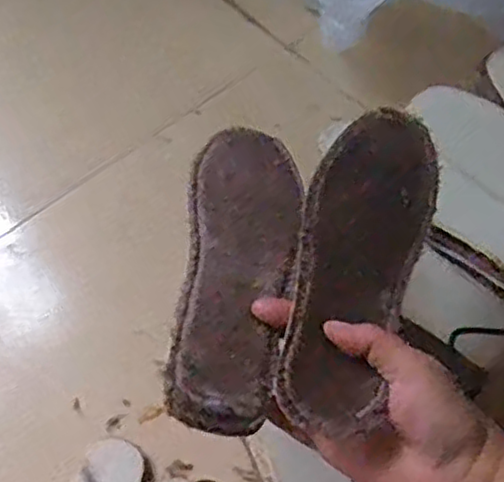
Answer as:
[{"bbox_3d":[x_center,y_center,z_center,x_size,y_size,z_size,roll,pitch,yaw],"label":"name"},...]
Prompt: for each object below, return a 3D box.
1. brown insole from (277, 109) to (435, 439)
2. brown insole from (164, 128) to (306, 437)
[{"bbox_3d":[0.062,0.007,0.436,0.079,0.025,0.233,23,58,6],"label":"brown insole"},{"bbox_3d":[-0.008,0.010,0.436,0.071,0.015,0.231,3,51,5],"label":"brown insole"}]

